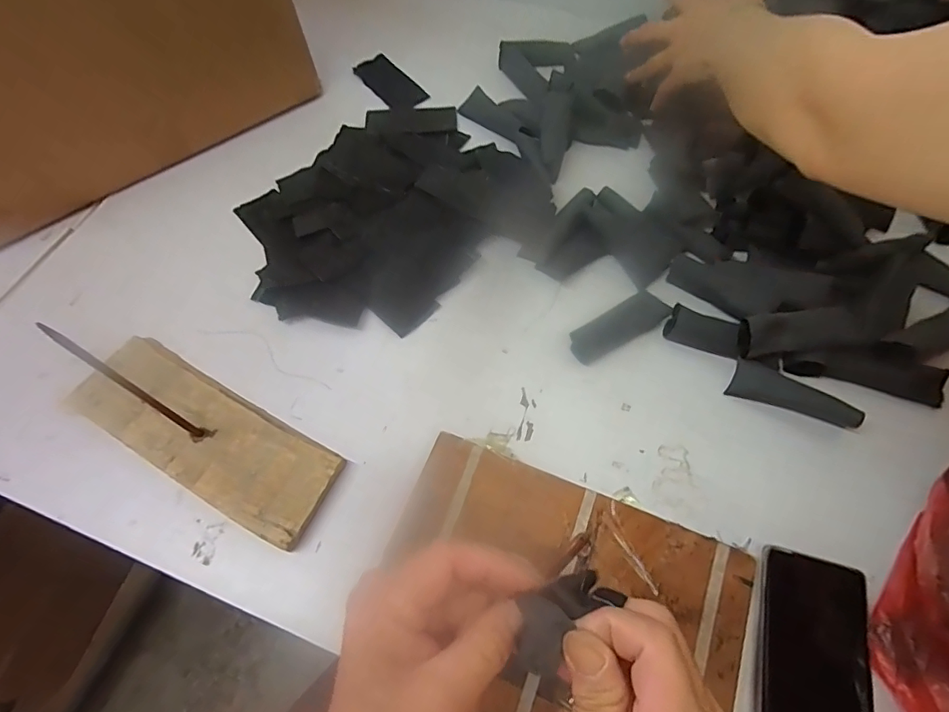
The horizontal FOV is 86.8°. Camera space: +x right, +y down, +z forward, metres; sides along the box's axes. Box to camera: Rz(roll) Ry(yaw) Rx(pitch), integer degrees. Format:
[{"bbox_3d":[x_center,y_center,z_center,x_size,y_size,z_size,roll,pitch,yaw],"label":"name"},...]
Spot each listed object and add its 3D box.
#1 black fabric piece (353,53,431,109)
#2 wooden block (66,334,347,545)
[{"bbox_3d":[-0.115,-0.371,0.683,0.053,0.005,0.116,-35,68,-14],"label":"black fabric piece"},{"bbox_3d":[-0.243,0.069,0.452,0.257,0.026,0.085,26,68,14],"label":"wooden block"}]

